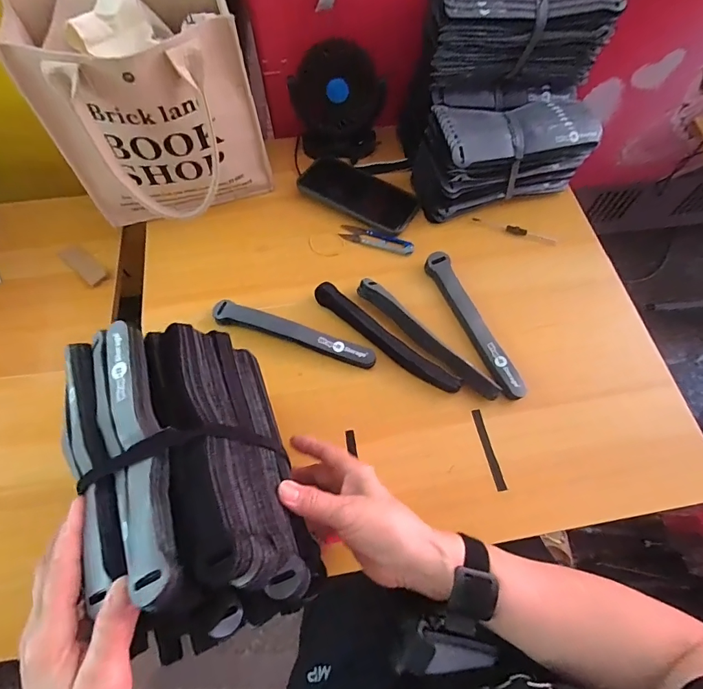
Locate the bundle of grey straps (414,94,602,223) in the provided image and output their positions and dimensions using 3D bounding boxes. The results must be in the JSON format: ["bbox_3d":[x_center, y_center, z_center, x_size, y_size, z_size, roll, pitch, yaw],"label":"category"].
[{"bbox_3d":[0.194,-0.254,0.537,0.214,0.095,0.107,-16,67,-8],"label":"bundle of grey straps"}]

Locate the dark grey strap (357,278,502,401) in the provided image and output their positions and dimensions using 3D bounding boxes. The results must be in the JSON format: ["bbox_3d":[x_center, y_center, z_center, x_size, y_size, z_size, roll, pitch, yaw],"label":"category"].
[{"bbox_3d":[0.083,-0.009,0.460,0.196,0.014,0.023,42,72,17],"label":"dark grey strap"}]

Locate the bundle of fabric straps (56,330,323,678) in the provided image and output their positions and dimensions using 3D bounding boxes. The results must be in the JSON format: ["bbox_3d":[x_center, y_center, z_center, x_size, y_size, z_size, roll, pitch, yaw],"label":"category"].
[{"bbox_3d":[-0.121,0.088,0.300,0.138,0.097,0.227,-21,68,-9],"label":"bundle of fabric straps"}]

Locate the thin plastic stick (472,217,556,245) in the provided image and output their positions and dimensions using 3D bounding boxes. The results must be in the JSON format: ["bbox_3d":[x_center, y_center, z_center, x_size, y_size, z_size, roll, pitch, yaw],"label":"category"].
[{"bbox_3d":[0.217,-0.153,0.543,0.109,0.004,0.014,18,68,8],"label":"thin plastic stick"}]

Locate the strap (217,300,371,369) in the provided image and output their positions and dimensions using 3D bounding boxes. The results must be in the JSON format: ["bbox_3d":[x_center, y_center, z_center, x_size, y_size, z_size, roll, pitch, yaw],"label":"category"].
[{"bbox_3d":[-0.066,-0.011,0.471,0.192,0.019,0.028,19,67,8],"label":"strap"}]

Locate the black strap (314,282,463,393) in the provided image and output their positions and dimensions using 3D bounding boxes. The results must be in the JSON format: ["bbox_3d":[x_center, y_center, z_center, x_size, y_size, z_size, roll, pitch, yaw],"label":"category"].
[{"bbox_3d":[0.037,-0.009,0.461,0.194,0.015,0.024,37,70,15],"label":"black strap"}]

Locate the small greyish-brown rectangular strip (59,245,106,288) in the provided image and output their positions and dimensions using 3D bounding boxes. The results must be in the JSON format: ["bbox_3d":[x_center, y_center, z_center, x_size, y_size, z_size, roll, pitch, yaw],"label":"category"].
[{"bbox_3d":[-0.371,-0.111,0.566,0.066,0.006,0.028,45,57,0],"label":"small greyish-brown rectangular strip"}]

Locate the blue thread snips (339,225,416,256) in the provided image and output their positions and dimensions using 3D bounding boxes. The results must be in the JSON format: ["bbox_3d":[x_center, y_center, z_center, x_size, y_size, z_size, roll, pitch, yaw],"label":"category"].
[{"bbox_3d":[0.033,-0.139,0.538,0.100,0.007,0.024,17,67,7],"label":"blue thread snips"}]

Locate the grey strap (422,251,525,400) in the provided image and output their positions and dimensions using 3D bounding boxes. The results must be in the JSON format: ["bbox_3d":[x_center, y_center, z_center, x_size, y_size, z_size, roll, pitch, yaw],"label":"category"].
[{"bbox_3d":[0.139,-0.025,0.478,0.027,0.023,0.196,-19,67,-9],"label":"grey strap"}]

